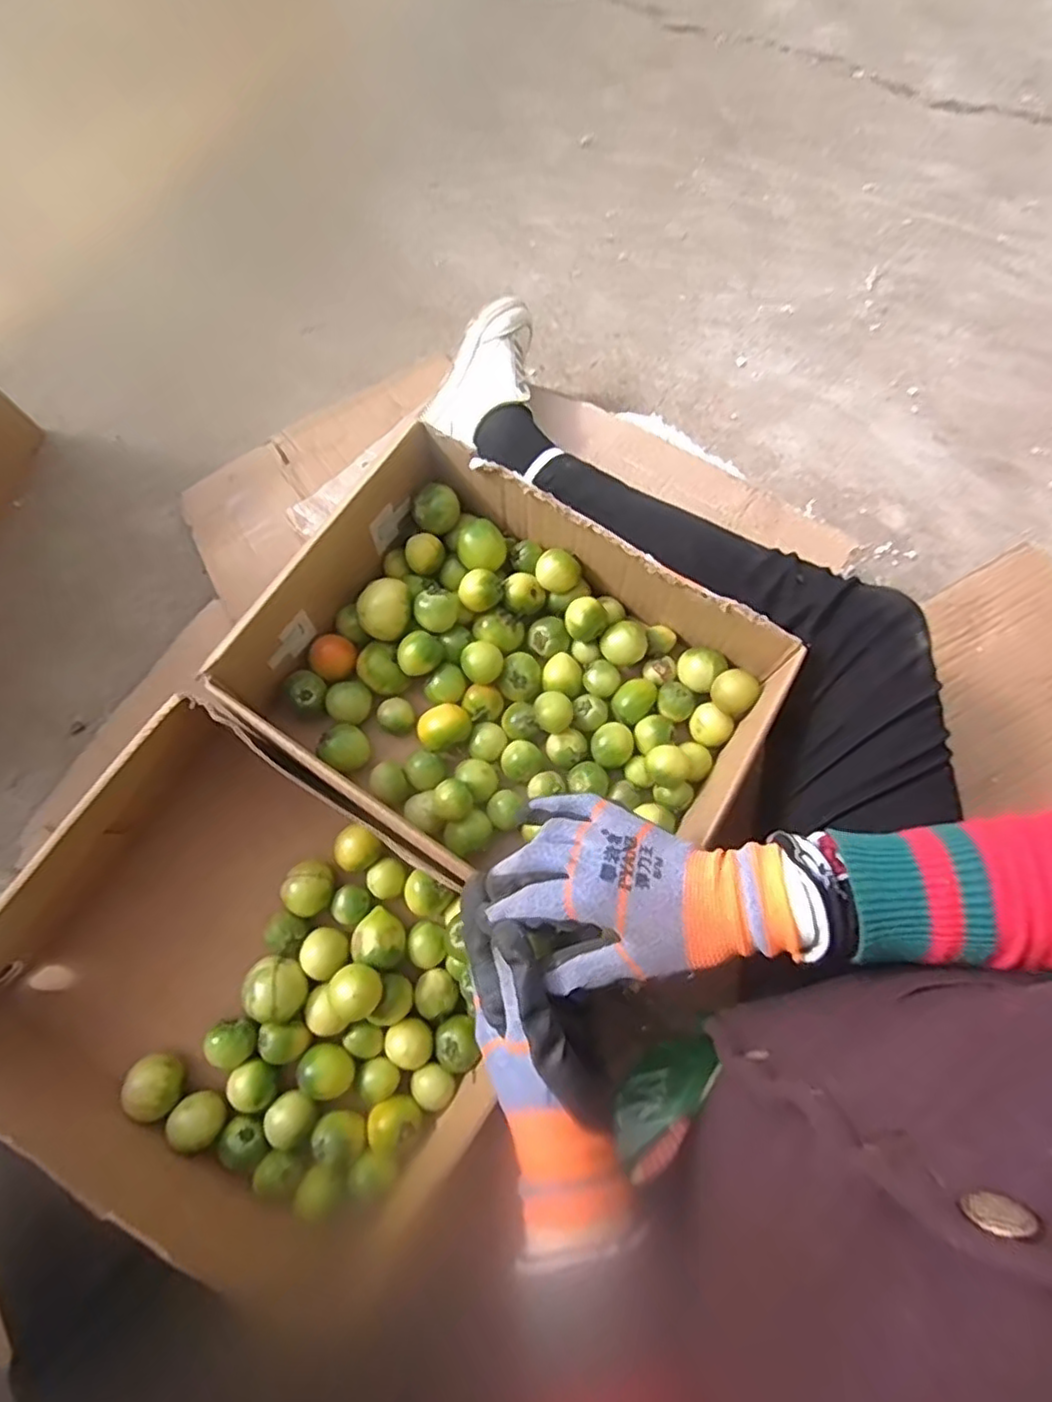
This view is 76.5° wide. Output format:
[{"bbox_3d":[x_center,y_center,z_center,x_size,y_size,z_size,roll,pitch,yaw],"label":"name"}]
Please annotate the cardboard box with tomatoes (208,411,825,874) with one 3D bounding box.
[{"bbox_3d":[-0.023,-0.016,0.521,0.374,0.100,0.270,34,78,9],"label":"cardboard box with tomatoes"}]

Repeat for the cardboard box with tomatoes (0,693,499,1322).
[{"bbox_3d":[-0.189,0.213,0.477,0.302,0.157,0.233,32,78,9],"label":"cardboard box with tomatoes"}]

